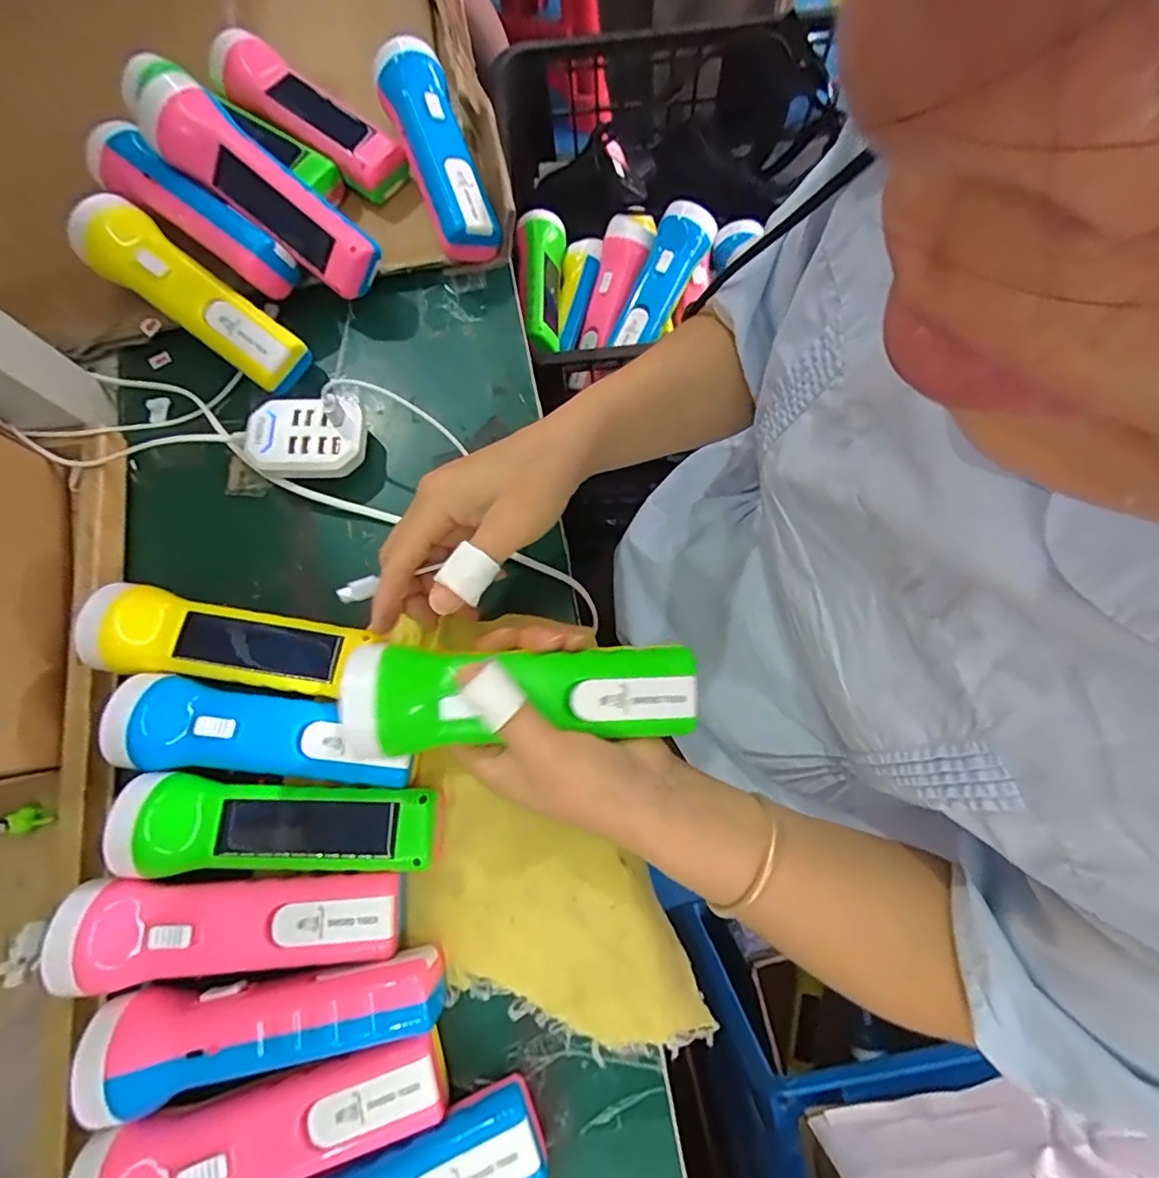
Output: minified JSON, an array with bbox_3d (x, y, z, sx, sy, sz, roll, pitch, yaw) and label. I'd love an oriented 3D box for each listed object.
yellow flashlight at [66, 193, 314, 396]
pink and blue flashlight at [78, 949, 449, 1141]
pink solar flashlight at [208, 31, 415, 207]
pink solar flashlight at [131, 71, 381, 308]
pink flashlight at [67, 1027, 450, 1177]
[{"bbox_3d":[-0.268,-0.203,0.411,0.161,0.046,0.048,37,82,-4],"label":"yellow flashlight"},{"bbox_3d":[-0.155,0.214,0.293,0.167,0.045,0.050,-13,75,-3],"label":"pink and blue flashlight"},{"bbox_3d":[-0.205,-0.362,0.444,0.159,0.048,0.043,36,80,12],"label":"pink solar flashlight"},{"bbox_3d":[-0.218,-0.278,0.405,0.169,0.040,0.050,39,77,-8],"label":"pink solar flashlight"},{"bbox_3d":[-0.148,0.263,0.283,0.168,0.039,0.050,-16,75,-4],"label":"pink flashlight"}]

